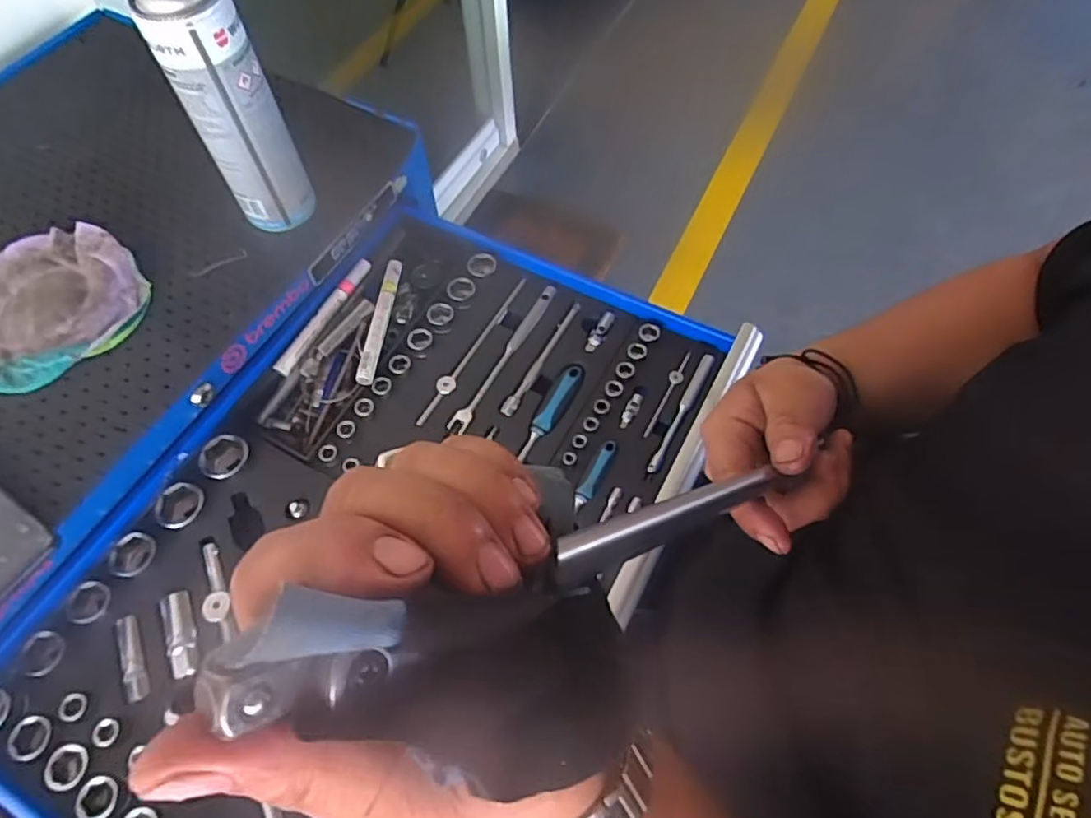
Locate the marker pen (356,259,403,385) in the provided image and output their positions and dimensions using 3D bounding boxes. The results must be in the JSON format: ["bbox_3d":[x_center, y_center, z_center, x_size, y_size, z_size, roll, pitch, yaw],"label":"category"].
[{"bbox_3d":[-0.162,-0.088,0.630,0.019,0.013,0.143,3,61,3],"label":"marker pen"}]

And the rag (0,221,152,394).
[{"bbox_3d":[-0.432,-0.098,0.544,0.157,0.029,0.161,-31,65,-15],"label":"rag"}]

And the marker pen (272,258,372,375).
[{"bbox_3d":[-0.220,-0.094,0.633,0.015,0.019,0.143,25,64,15],"label":"marker pen"}]

